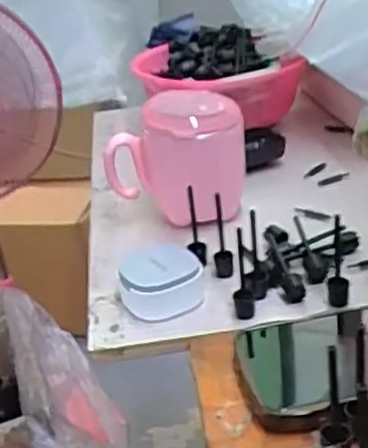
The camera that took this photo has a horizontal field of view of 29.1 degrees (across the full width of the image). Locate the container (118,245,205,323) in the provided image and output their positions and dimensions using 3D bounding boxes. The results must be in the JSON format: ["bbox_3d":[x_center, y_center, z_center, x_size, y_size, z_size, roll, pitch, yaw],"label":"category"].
[{"bbox_3d":[-0.018,0.038,0.483,0.047,0.029,0.058,-28,34,-35],"label":"container"}]

